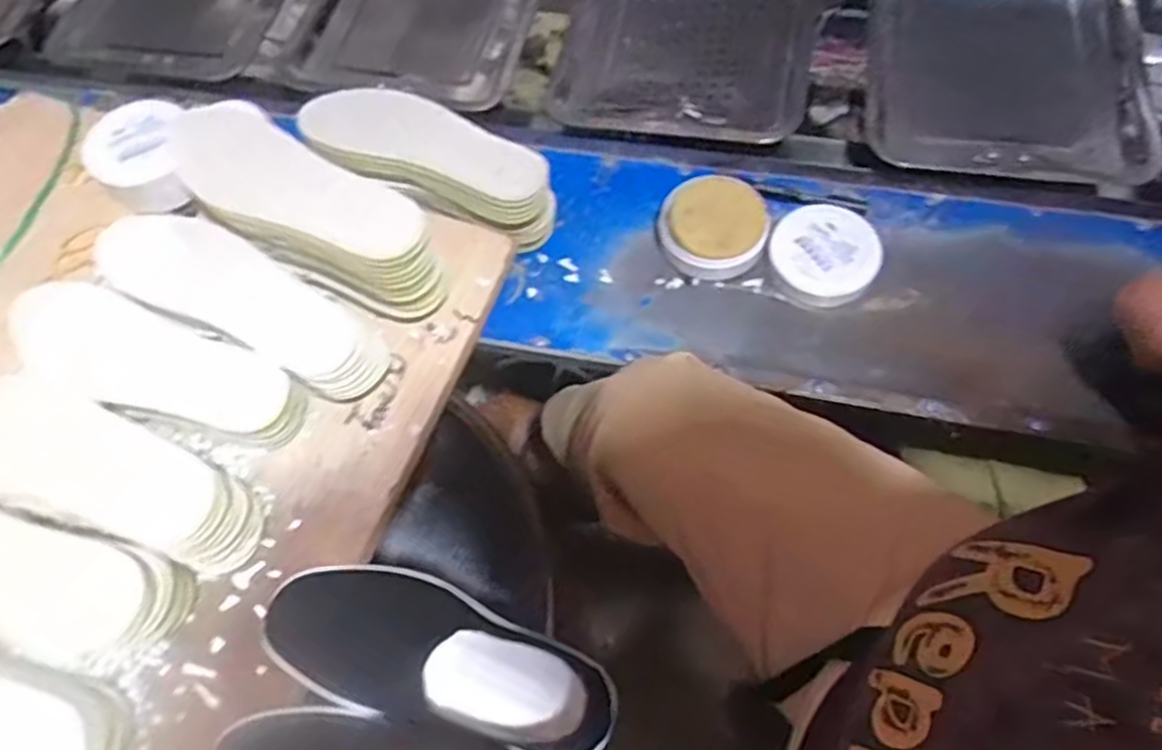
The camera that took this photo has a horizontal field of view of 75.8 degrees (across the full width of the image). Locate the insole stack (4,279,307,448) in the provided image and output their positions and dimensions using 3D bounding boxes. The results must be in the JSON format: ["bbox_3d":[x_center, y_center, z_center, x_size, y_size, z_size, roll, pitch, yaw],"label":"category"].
[{"bbox_3d":[-0.356,0.001,0.630,0.267,0.078,0.084,21,65,14],"label":"insole stack"}]

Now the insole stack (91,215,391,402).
[{"bbox_3d":[-0.299,-0.059,0.662,0.278,0.076,0.088,24,66,16],"label":"insole stack"}]

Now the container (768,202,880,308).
[{"bbox_3d":[0.241,-0.121,0.733,0.098,0.029,0.107,-2,62,3],"label":"container"}]

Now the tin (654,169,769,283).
[{"bbox_3d":[0.132,-0.150,0.744,0.106,0.052,0.106,9,63,8],"label":"tin"}]

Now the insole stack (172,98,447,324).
[{"bbox_3d":[-0.256,-0.146,0.679,0.290,0.091,0.097,32,68,19],"label":"insole stack"}]

